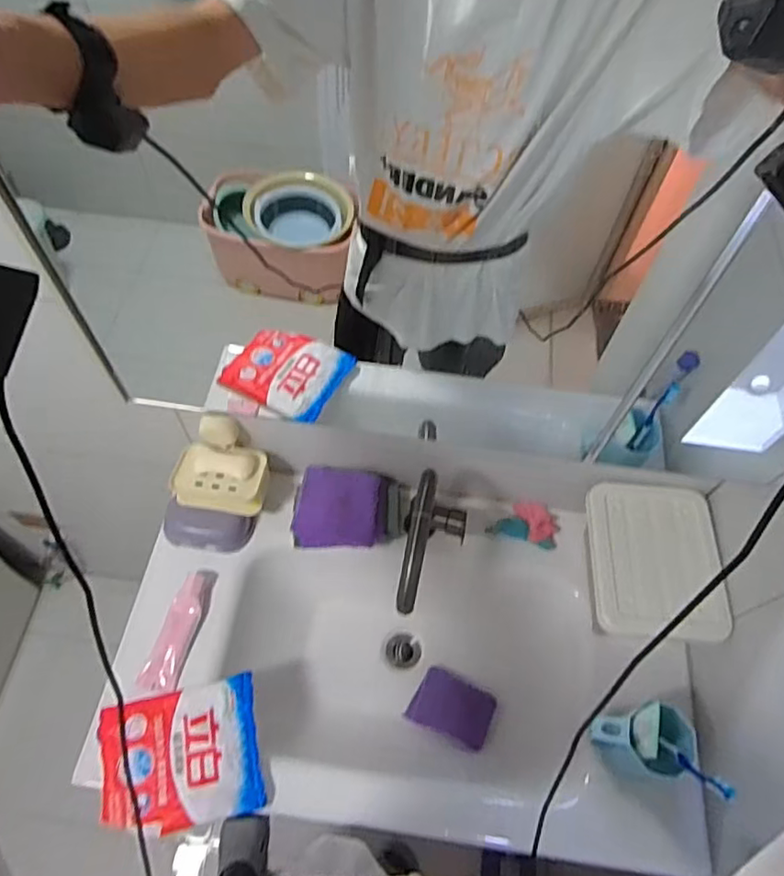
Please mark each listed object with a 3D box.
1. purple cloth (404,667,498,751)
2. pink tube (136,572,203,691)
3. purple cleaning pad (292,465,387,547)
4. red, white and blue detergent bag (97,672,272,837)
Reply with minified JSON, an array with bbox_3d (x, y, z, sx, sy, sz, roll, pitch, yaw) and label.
[{"bbox_3d":[0.097,0.428,0.958,0.123,0.028,0.084,22,61,10],"label":"purple cloth"},{"bbox_3d":[-0.310,0.274,0.861,0.048,0.024,0.159,11,59,4],"label":"pink tube"},{"bbox_3d":[-0.081,0.109,0.929,0.143,0.032,0.120,3,77,8],"label":"purple cleaning pad"},{"bbox_3d":[-0.271,0.410,0.778,0.189,0.036,0.162,-11,60,-9],"label":"red, white and blue detergent bag"}]

